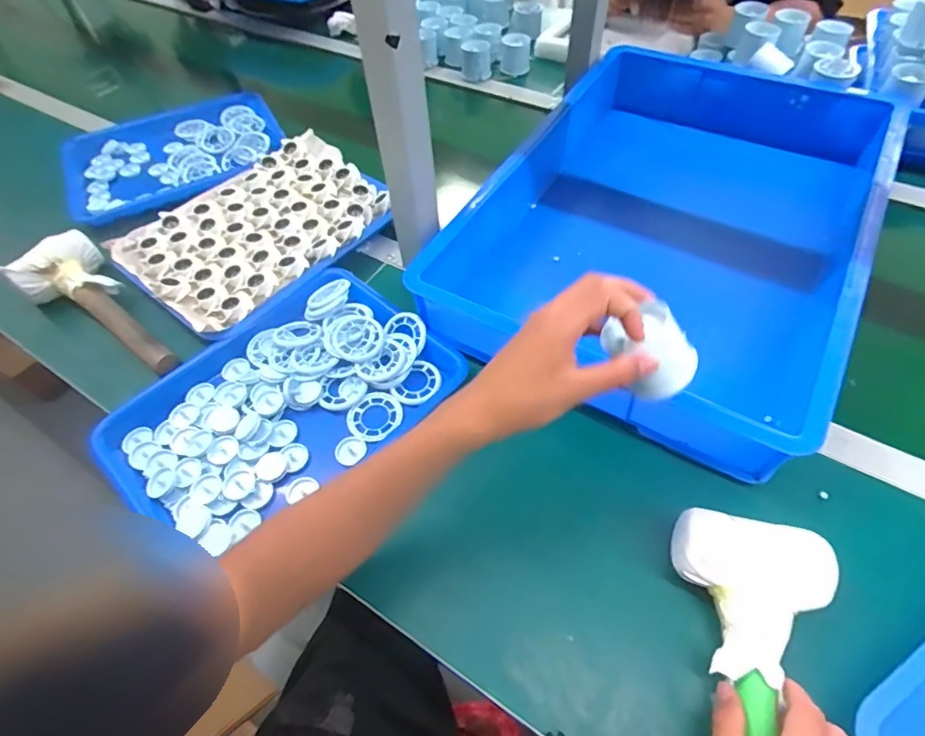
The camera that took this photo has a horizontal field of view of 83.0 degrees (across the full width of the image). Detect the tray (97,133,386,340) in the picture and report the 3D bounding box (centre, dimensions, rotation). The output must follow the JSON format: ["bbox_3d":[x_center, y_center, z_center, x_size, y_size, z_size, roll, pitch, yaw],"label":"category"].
[{"bbox_3d":[-0.271,-0.195,0.715,0.252,0.027,0.334,32,63,24],"label":"tray"}]

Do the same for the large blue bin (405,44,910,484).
[{"bbox_3d":[0.271,-0.202,0.667,0.412,0.103,0.613,25,60,20],"label":"large blue bin"}]

